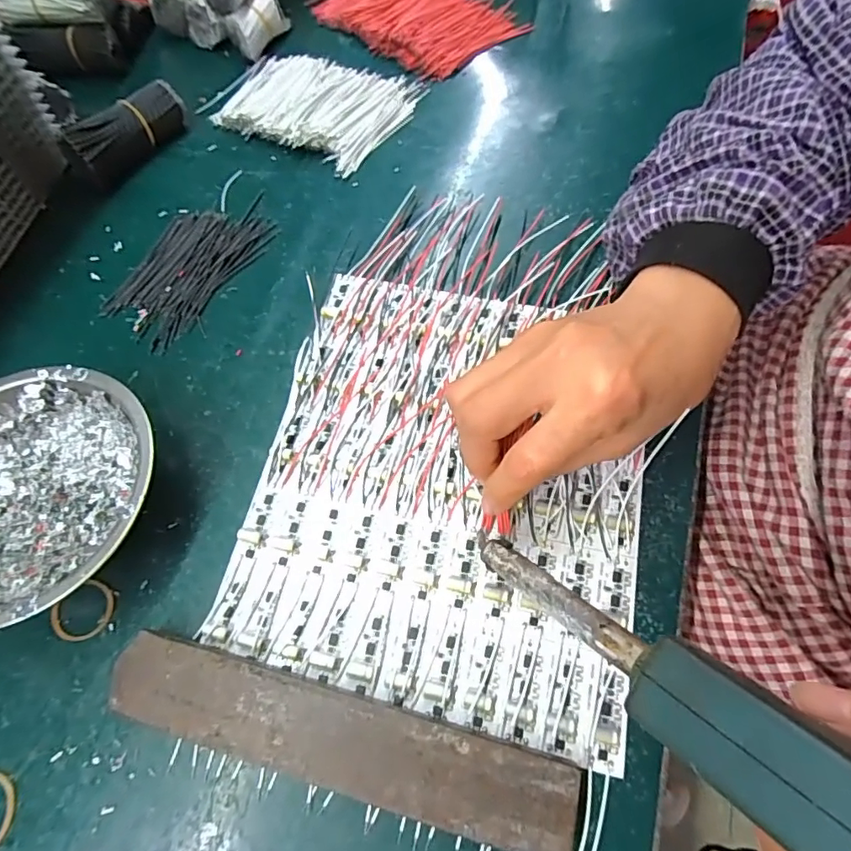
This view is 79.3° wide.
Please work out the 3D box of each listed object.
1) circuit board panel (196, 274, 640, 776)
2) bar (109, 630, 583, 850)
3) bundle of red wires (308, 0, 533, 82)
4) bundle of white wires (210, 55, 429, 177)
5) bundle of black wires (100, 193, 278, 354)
[{"bbox_3d":[0.013,0.024,0.270,0.191,0.007,0.221,11,68,8],"label":"circuit board panel"},{"bbox_3d":[-0.038,0.132,0.218,0.196,0.017,0.037,13,68,9],"label":"bar"},{"bbox_3d":[-0.010,-0.352,0.439,0.168,0.016,0.107,37,74,17],"label":"bundle of red wires"},{"bbox_3d":[-0.083,-0.254,0.400,0.133,0.016,0.109,27,71,14],"label":"bundle of white wires"},{"bbox_3d":[-0.156,-0.108,0.341,0.067,0.004,0.121,27,71,14],"label":"bundle of black wires"}]

